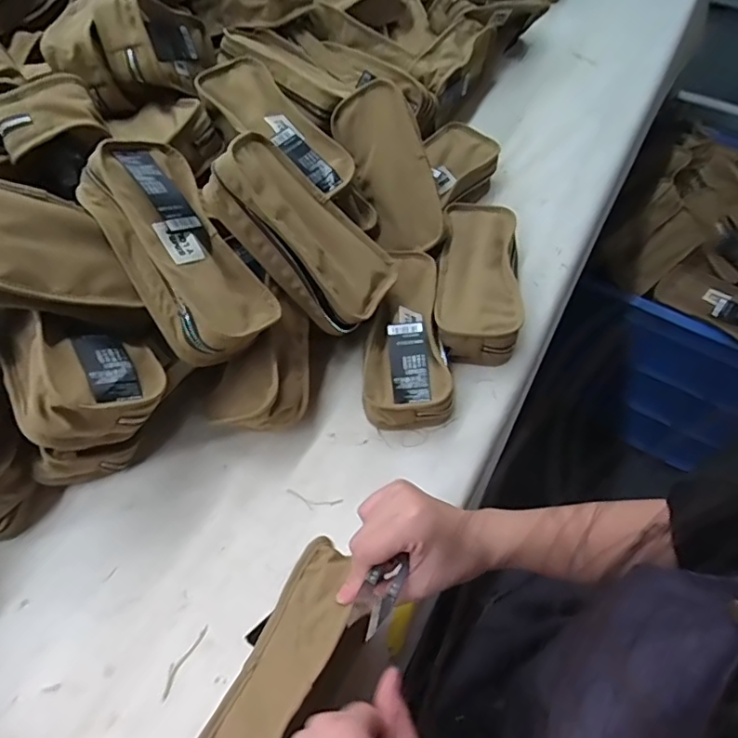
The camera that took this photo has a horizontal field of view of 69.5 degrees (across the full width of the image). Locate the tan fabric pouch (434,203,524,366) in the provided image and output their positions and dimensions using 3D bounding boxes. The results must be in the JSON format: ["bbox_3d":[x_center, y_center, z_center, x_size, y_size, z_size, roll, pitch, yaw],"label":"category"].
[{"bbox_3d":[0.120,-0.099,0.584,0.086,0.043,0.190,8,59,4],"label":"tan fabric pouch"}]

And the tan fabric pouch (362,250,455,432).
[{"bbox_3d":[0.037,-0.032,0.548,0.082,0.064,0.193,1,58,0],"label":"tan fabric pouch"}]

